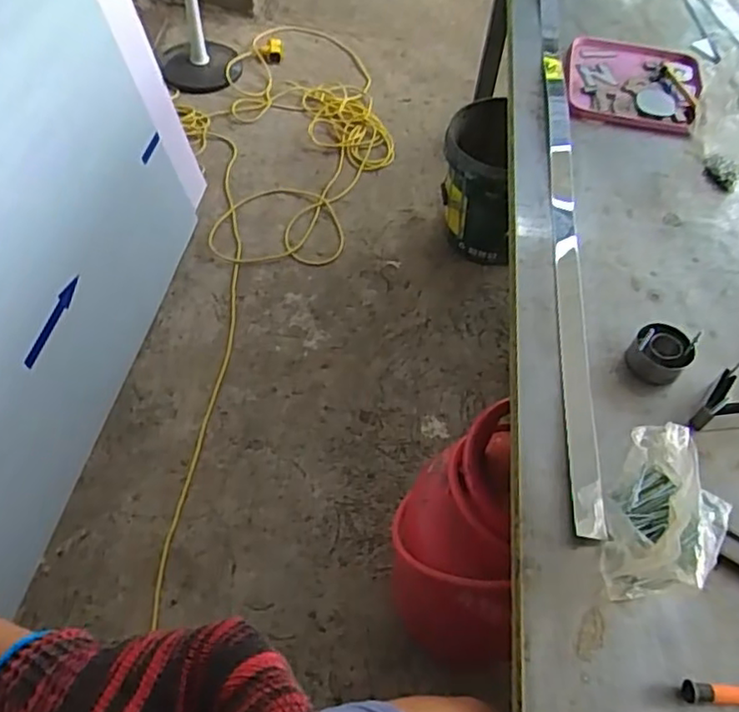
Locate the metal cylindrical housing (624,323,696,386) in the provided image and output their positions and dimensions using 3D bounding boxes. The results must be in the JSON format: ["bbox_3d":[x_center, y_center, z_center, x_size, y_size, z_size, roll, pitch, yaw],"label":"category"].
[{"bbox_3d":[0.280,-0.004,0.623,0.051,0.036,0.050,2,54,-2],"label":"metal cylindrical housing"}]

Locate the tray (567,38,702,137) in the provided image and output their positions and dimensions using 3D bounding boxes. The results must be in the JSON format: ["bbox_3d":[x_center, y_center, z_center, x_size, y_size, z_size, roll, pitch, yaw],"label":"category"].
[{"bbox_3d":[0.371,-0.389,0.911,0.179,0.018,0.214,15,55,7],"label":"tray"}]

